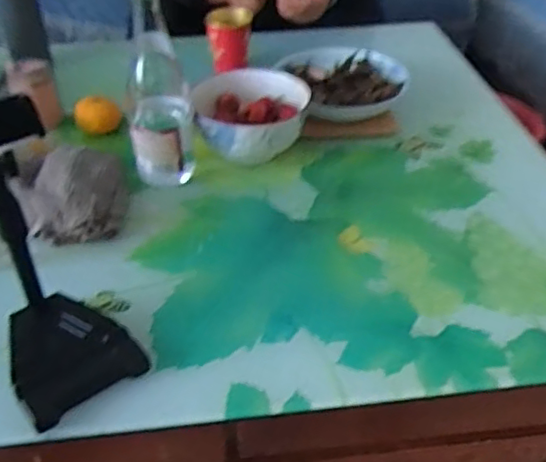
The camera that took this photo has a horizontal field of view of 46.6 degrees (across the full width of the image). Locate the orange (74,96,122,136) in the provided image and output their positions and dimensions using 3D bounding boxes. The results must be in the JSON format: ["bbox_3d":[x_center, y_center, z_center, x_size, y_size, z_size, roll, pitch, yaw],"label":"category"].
[{"bbox_3d":[-0.236,-0.152,0.855,0.060,0.040,0.058,-9,40,-10],"label":"orange"}]

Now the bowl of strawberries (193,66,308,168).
[{"bbox_3d":[-0.026,-0.134,0.800,0.136,0.085,0.134,0,39,0],"label":"bowl of strawberries"}]

